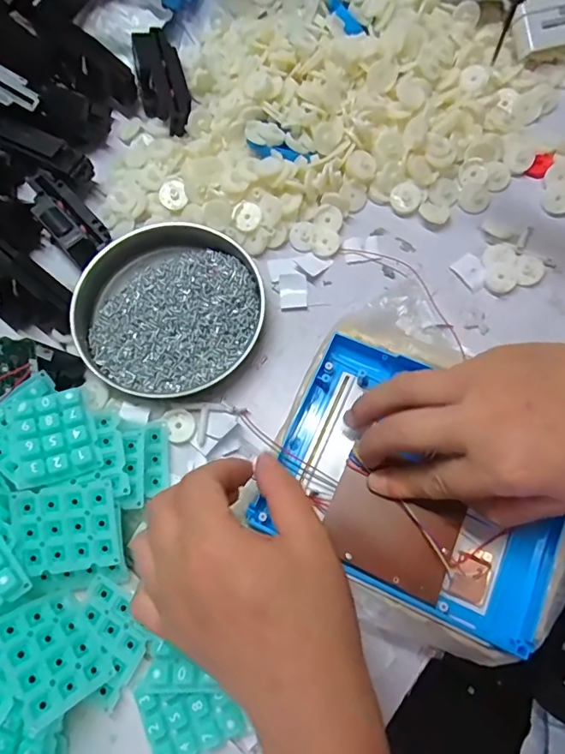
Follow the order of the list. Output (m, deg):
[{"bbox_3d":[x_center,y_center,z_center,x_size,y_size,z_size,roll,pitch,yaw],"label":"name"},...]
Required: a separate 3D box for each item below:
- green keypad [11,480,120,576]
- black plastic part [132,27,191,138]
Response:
[{"bbox_3d":[-0.130,0.091,0.293,0.057,0.005,0.050,-9,90,-3],"label":"green keypad"},{"bbox_3d":[-0.105,-0.254,0.417,0.041,0.016,0.098,-17,75,-3],"label":"black plastic part"}]

